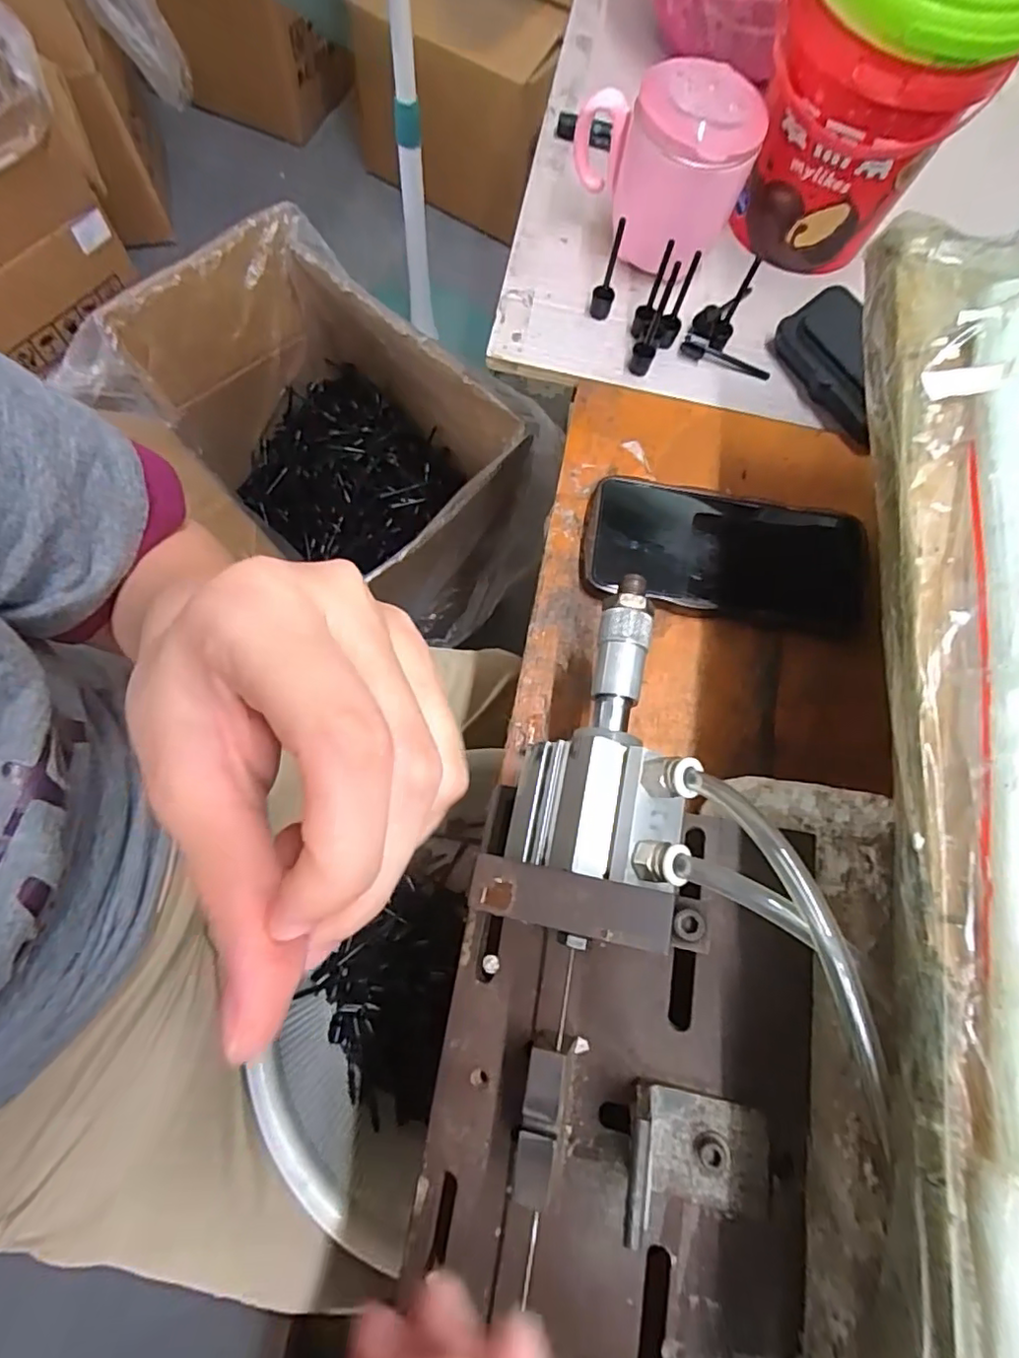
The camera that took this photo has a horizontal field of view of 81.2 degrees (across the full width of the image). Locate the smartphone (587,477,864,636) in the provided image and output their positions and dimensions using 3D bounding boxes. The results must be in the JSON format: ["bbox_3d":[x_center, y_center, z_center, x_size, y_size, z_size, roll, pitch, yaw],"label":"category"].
[{"bbox_3d":[0.129,-0.075,0.354,0.166,0.015,0.080,10,73,-2],"label":"smartphone"}]

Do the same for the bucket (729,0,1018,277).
[{"bbox_3d":[0.219,-0.367,0.378,0.124,0.153,0.126,16,73,0],"label":"bucket"}]

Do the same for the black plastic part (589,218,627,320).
[{"bbox_3d":[0.063,-0.263,0.385,0.014,0.066,0.011,11,73,-1],"label":"black plastic part"}]

